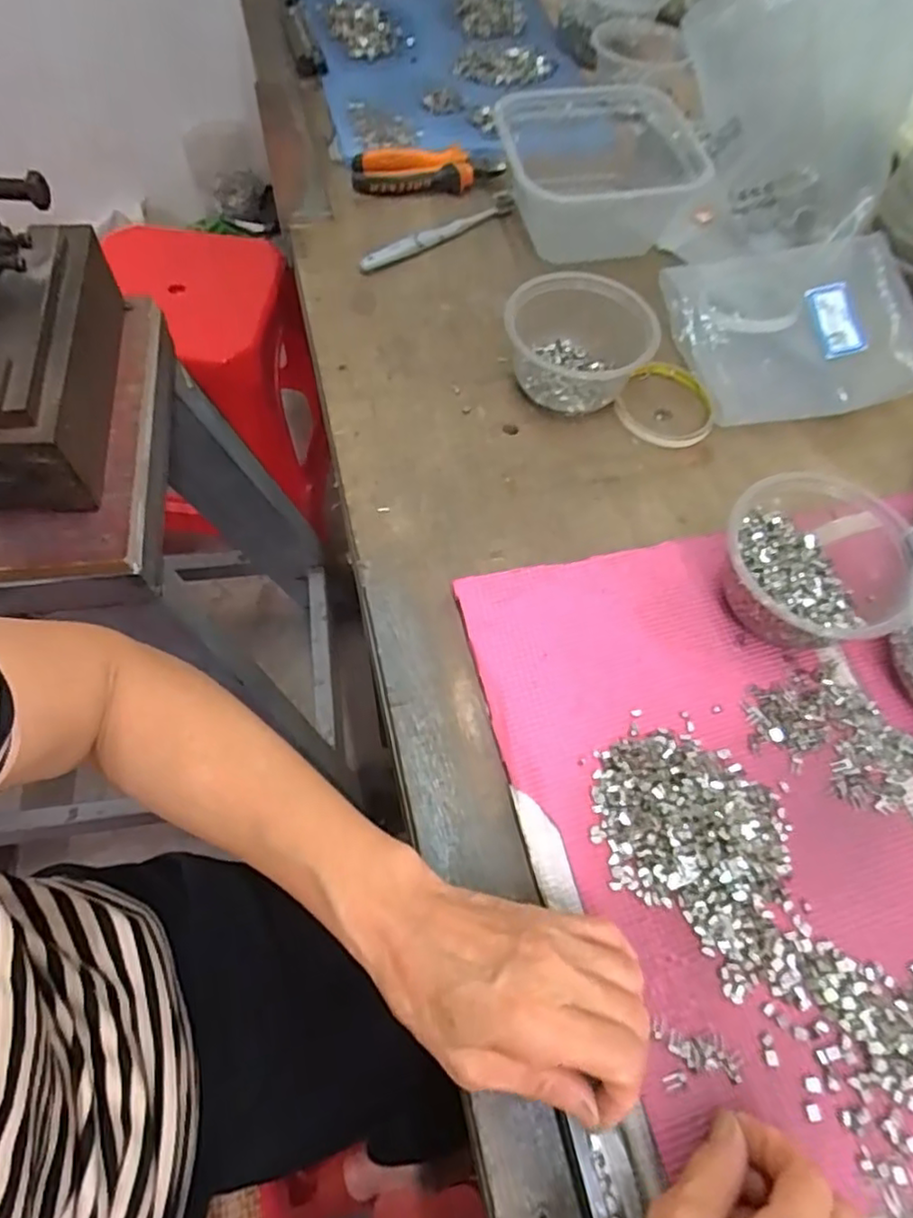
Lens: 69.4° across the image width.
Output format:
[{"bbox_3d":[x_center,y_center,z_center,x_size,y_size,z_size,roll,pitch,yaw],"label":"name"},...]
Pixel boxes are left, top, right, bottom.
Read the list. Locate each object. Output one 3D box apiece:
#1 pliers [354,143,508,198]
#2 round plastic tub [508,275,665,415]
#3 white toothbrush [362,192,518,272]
[{"bbox_3d":[-0.028,-0.437,0.658,0.147,0.028,0.049,-6,62,-7],"label":"pliers"},{"bbox_3d":[0.095,-0.203,0.522,0.111,0.063,0.101,1,62,-2],"label":"round plastic tub"},{"bbox_3d":[-0.017,-0.358,0.626,0.180,0.013,0.019,-34,69,-20],"label":"white toothbrush"}]

